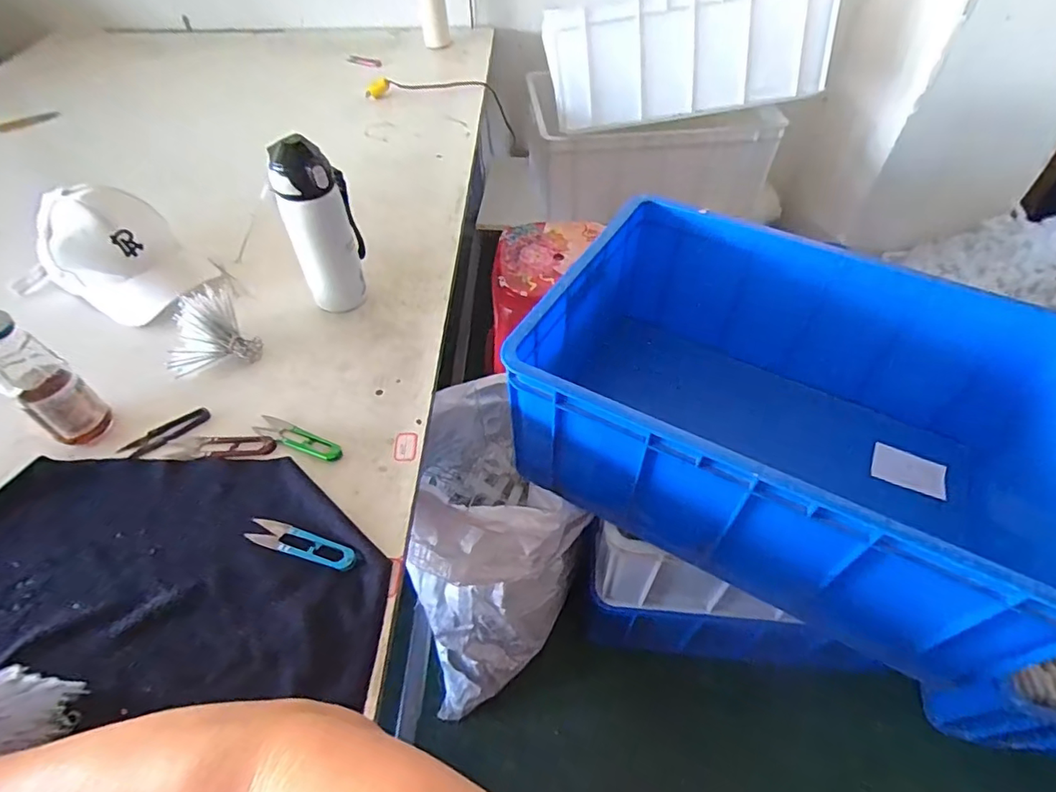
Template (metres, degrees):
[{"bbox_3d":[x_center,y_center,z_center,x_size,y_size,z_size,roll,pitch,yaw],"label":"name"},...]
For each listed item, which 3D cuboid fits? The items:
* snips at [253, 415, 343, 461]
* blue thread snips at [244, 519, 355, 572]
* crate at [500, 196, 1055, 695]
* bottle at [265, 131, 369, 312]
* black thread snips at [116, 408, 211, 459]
[{"bbox_3d":[-0.268,0.048,0.629,0.119,0.012,0.030,23,54,17],"label":"snips"},{"bbox_3d":[-0.227,0.148,0.547,0.120,0.013,0.029,16,52,12],"label":"blue thread snips"},{"bbox_3d":[0.334,0.019,0.744,0.604,0.283,0.439,24,55,20],"label":"crate"},{"bbox_3d":[-0.262,-0.214,0.697,0.073,0.215,0.082,-5,51,-5],"label":"bottle"},{"bbox_3d":[-0.433,0.046,0.649,0.102,0.019,0.029,-25,55,-19],"label":"black thread snips"}]

